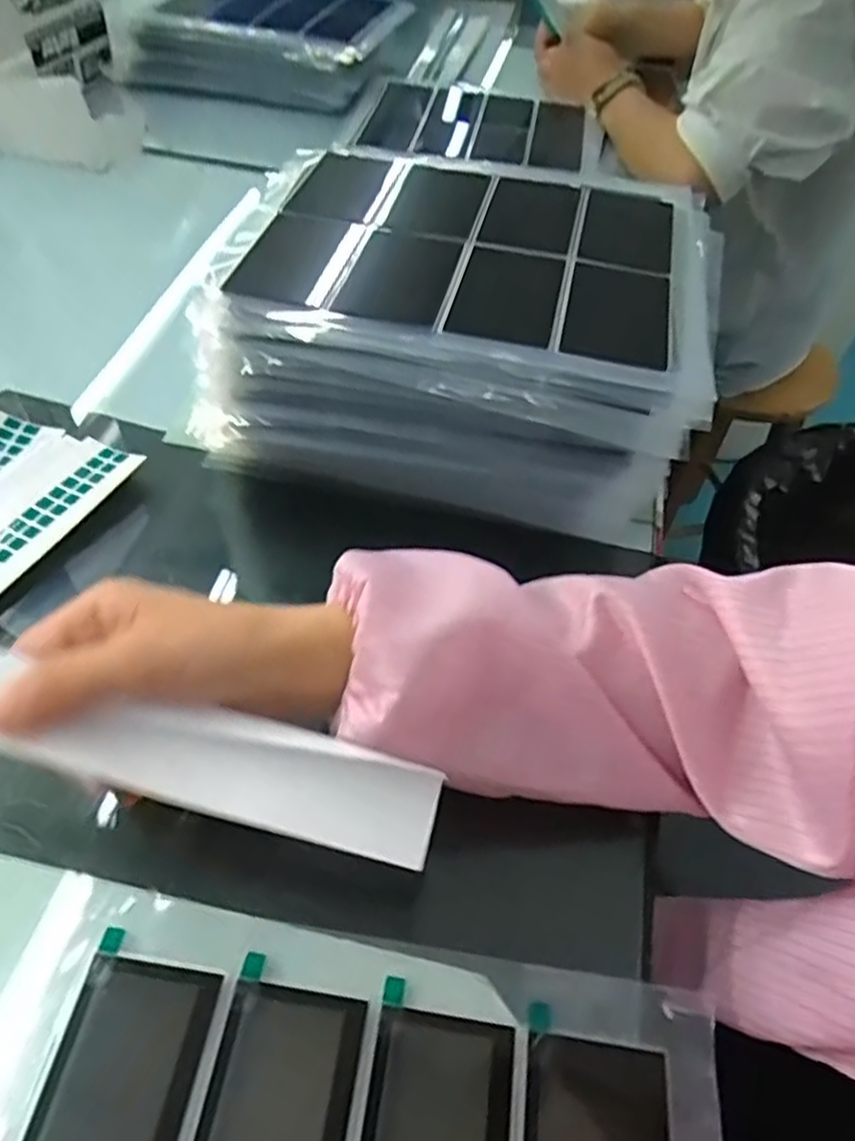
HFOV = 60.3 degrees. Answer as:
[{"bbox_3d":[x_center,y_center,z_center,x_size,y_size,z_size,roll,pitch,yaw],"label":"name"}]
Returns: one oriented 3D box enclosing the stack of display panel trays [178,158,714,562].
[{"bbox_3d":[0.023,-0.148,0.455,0.273,0.142,0.209,13,51,7],"label":"stack of display panel trays"}]

